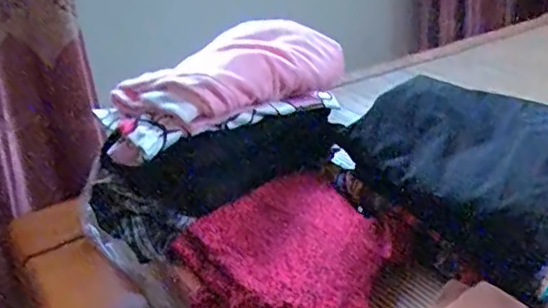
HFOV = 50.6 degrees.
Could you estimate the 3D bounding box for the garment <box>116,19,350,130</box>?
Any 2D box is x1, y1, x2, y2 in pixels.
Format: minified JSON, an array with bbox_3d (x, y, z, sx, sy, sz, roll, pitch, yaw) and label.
[{"bbox_3d":[-0.038,-0.101,0.694,0.275,0.059,0.122,-26,32,-36],"label":"garment"}]

